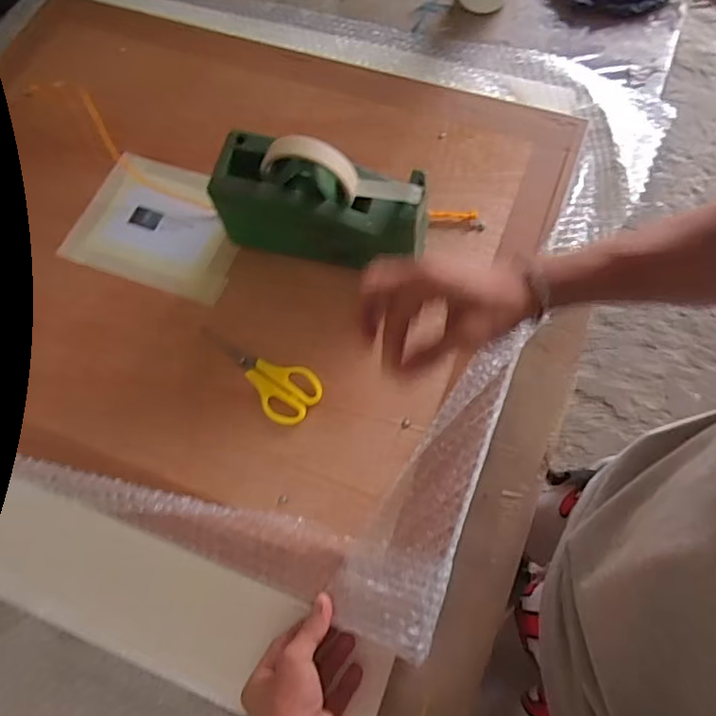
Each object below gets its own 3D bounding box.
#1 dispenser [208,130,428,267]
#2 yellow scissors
[{"bbox_3d":[-0.036,-0.147,0.535,0.202,0.125,0.073,14,70,8],"label":"dispenser"},{"bbox_3d":[-0.095,0.006,0.541,0.058,0.006,0.136,-43,73,-13],"label":"yellow scissors"}]

